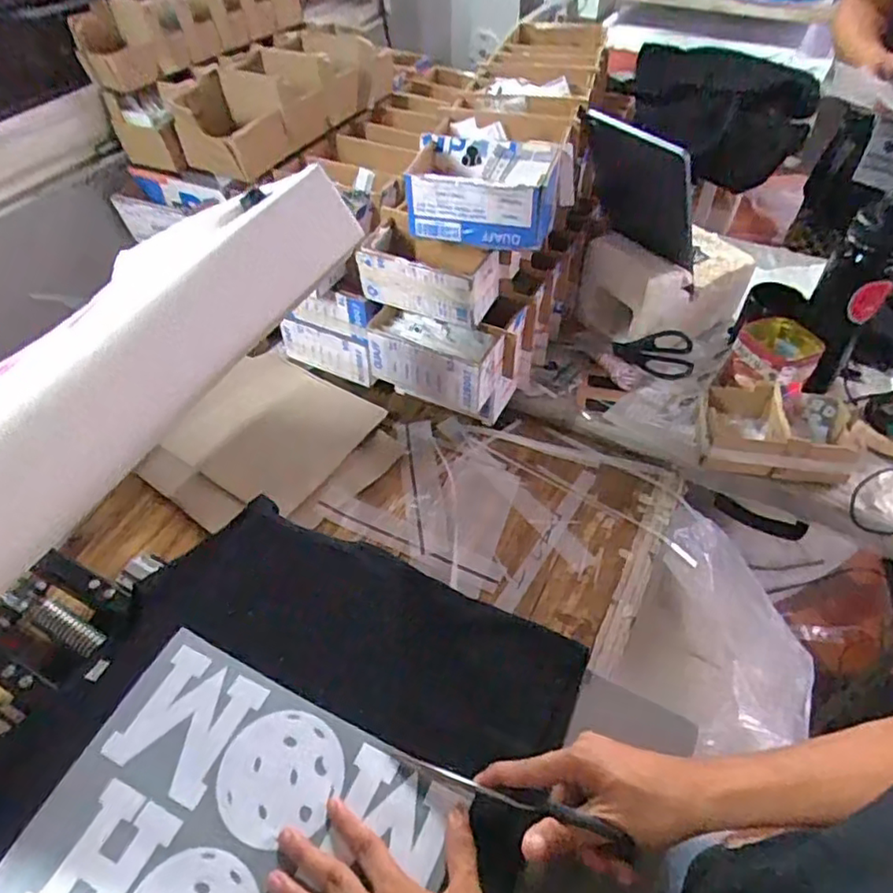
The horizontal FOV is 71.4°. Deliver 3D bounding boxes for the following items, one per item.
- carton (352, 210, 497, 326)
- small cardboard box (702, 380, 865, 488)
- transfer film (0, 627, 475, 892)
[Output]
[{"bbox_3d":[-0.020,-0.211,0.747,0.168,0.071,0.090,22,51,19],"label":"carton"},{"bbox_3d":[0.428,-0.019,0.802,0.195,0.063,0.116,6,48,6],"label":"small cardboard box"},{"bbox_3d":[-0.154,0.287,0.454,0.284,0.006,0.212,20,52,17],"label":"transfer film"}]

